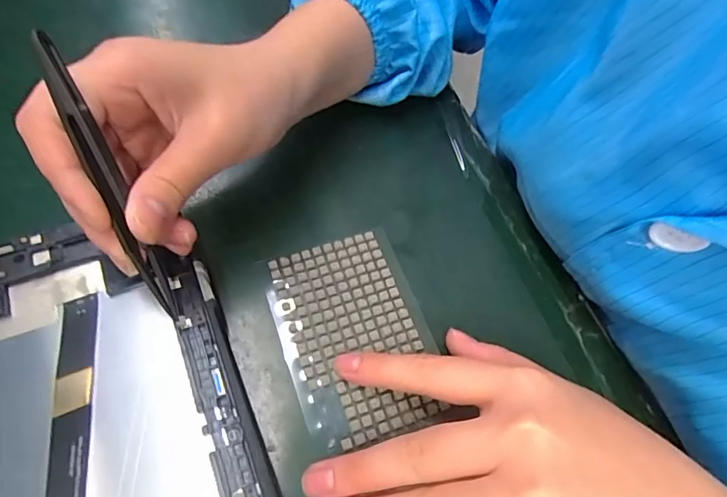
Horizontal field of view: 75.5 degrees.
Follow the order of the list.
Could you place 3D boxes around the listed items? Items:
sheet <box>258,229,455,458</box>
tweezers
[{"bbox_3d":[-0.005,0.039,0.229,0.070,0.004,0.100,-17,65,-12],"label":"sheet"},{"bbox_3d":[-0.093,-0.021,0.174,0.007,0.108,0.009,-21,21,-14],"label":"tweezers"}]

